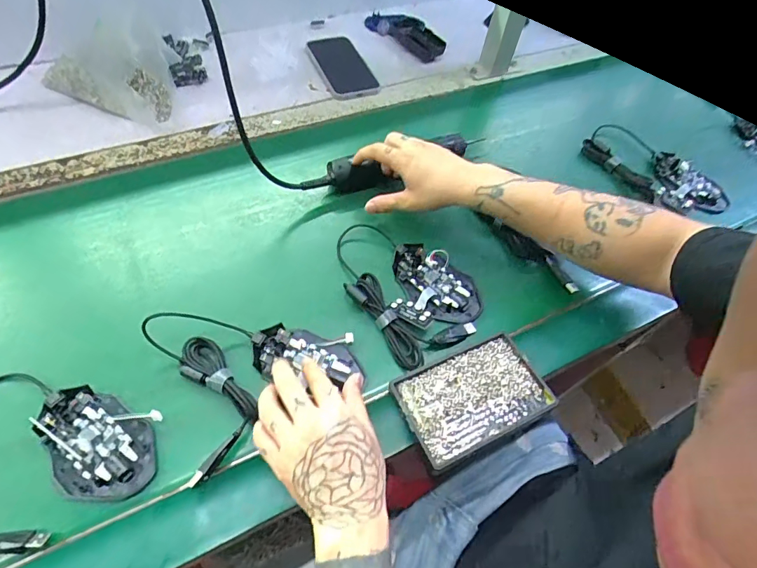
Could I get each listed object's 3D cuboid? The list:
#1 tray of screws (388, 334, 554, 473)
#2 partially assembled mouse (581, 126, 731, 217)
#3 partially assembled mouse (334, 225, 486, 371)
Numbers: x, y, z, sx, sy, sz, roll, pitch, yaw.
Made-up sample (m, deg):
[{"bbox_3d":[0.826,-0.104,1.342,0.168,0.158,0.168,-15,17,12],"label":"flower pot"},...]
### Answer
[{"bbox_3d":[0.092,0.109,0.418,0.138,0.013,0.088,-21,60,-16],"label":"tray of screws"},{"bbox_3d":[0.412,-0.167,0.643,0.210,0.029,0.113,33,61,17],"label":"partially assembled mouse"},{"bbox_3d":[0.029,-0.003,0.491,0.124,0.028,0.177,-31,64,-21],"label":"partially assembled mouse"}]

